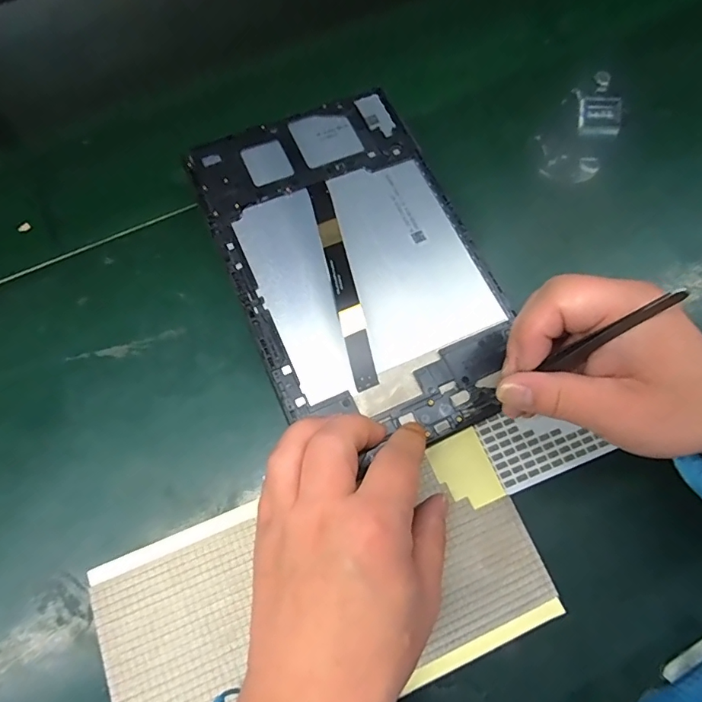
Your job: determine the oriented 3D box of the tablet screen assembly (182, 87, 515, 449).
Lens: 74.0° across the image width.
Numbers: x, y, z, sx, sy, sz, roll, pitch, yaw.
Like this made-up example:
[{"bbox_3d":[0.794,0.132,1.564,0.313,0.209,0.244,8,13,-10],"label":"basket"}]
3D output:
[{"bbox_3d":[0.002,-0.057,0.293,0.149,0.013,0.233,-22,72,-9],"label":"tablet screen assembly"}]

